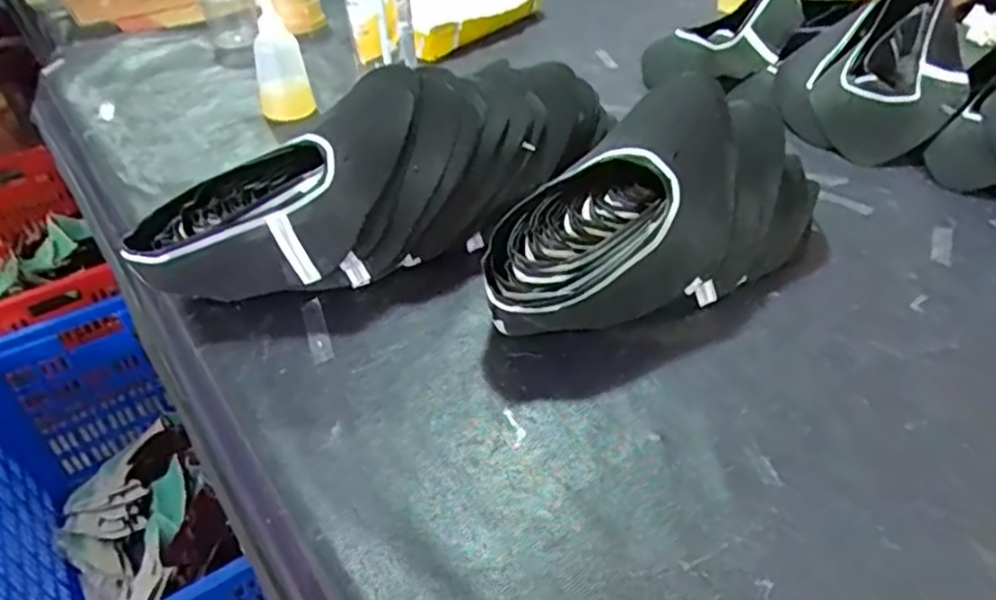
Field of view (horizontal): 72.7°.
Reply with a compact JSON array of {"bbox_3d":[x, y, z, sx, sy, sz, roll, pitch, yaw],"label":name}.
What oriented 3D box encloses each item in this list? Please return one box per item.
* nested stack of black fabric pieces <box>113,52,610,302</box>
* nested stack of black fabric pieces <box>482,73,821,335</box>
[{"bbox_3d":[-0.084,-0.111,0.616,0.458,0.145,0.137,-24,43,-25],"label":"nested stack of black fabric pieces"},{"bbox_3d":[0.125,-0.071,0.562,0.313,0.144,0.139,-25,44,-26],"label":"nested stack of black fabric pieces"}]

